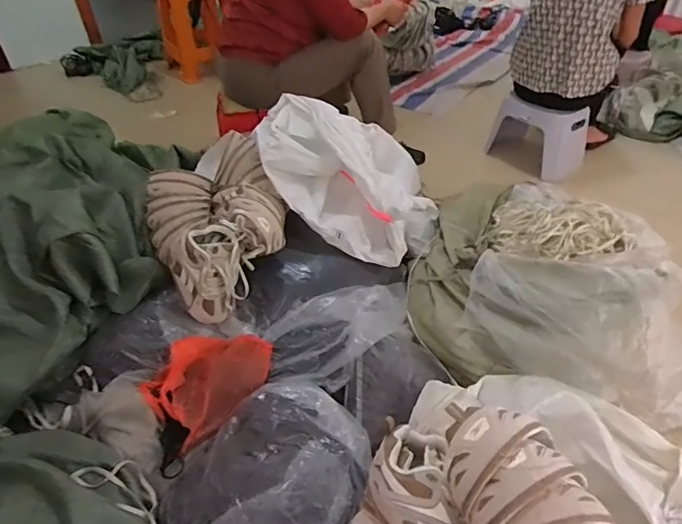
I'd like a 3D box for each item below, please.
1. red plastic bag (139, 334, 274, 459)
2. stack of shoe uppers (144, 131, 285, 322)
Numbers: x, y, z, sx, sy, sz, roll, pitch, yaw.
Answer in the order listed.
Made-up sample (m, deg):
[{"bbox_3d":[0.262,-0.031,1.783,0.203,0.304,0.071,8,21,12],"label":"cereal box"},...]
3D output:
[{"bbox_3d":[-0.263,0.227,0.984,0.189,0.105,0.273,30,51,31],"label":"red plastic bag"},{"bbox_3d":[-0.293,-0.090,1.170,0.323,0.203,0.353,-25,46,-23],"label":"stack of shoe uppers"}]

